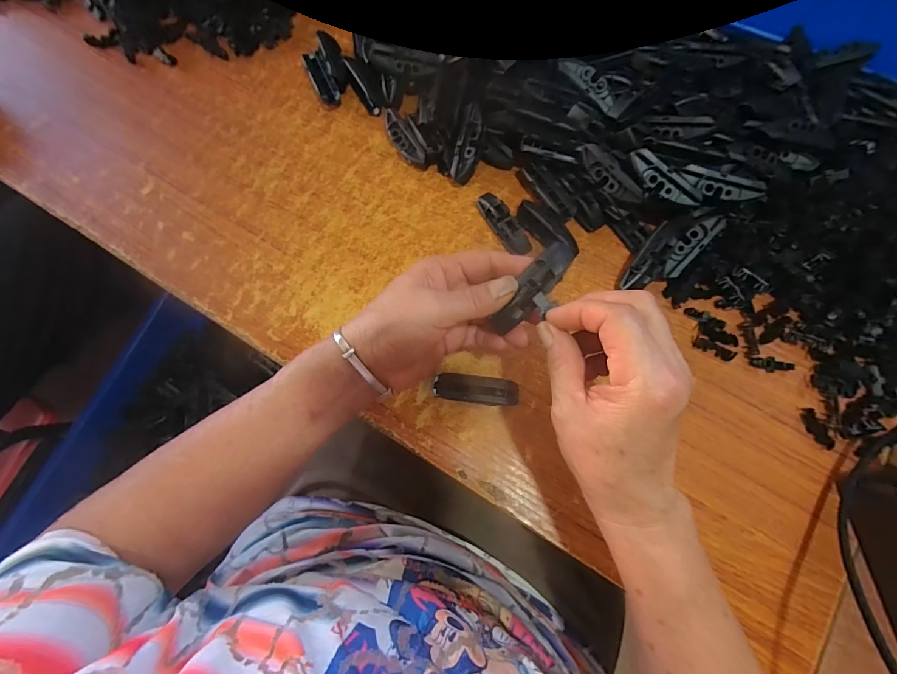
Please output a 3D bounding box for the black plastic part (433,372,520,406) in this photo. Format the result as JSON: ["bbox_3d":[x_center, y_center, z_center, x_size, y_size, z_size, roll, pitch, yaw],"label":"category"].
[{"bbox_3d":[0.024,0.046,0.350,0.071,0.017,0.023,6,75,3],"label":"black plastic part"}]

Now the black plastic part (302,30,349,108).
[{"bbox_3d":[-0.131,-0.287,0.436,0.040,0.020,0.081,-20,75,-4],"label":"black plastic part"}]

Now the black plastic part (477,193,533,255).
[{"bbox_3d":[0.053,-0.109,0.388,0.020,0.018,0.070,-34,77,-7],"label":"black plastic part"}]

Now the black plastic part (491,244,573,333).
[{"bbox_3d":[0.057,-0.033,0.273,0.021,0.009,0.071,38,90,11],"label":"black plastic part"}]

